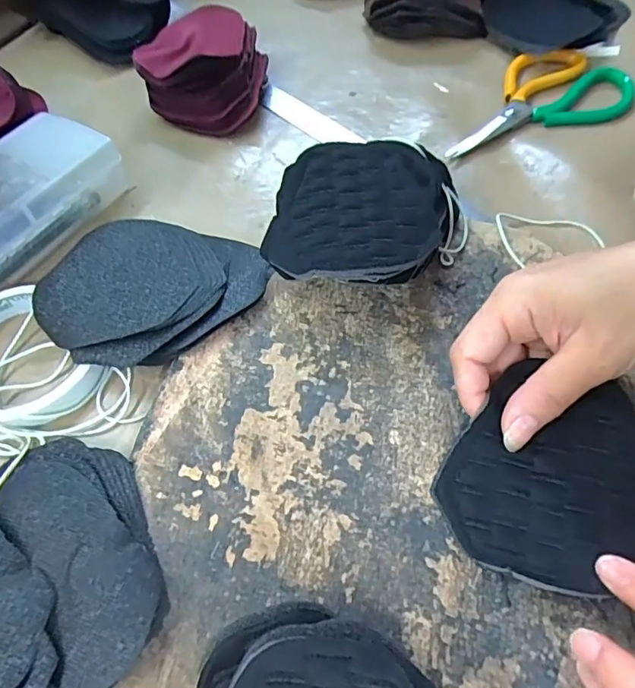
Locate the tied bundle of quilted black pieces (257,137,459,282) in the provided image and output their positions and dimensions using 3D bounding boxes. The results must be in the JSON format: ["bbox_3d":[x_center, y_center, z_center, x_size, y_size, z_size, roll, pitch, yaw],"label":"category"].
[{"bbox_3d":[0.029,-0.075,0.318,0.108,0.047,0.118,10,58,7],"label":"tied bundle of quilted black pieces"}]

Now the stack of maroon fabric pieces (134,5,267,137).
[{"bbox_3d":[-0.096,-0.235,0.435,0.099,0.049,0.119,0,58,1],"label":"stack of maroon fabric pieces"}]

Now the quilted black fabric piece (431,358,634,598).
[{"bbox_3d":[0.112,0.061,0.233,0.098,0.023,0.093,18,59,11],"label":"quilted black fabric piece"}]

